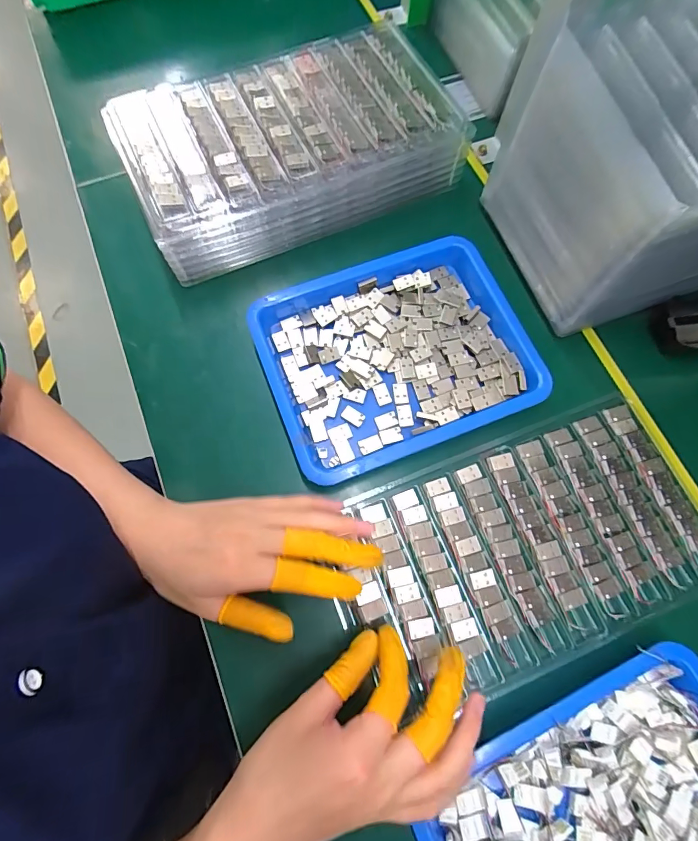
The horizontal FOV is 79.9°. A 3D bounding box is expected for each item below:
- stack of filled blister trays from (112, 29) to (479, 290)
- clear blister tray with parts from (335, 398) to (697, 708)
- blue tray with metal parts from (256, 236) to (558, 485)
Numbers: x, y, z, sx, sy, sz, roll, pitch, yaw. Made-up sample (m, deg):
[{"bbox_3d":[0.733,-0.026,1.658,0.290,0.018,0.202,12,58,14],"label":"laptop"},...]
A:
[{"bbox_3d":[-0.053,-0.261,0.399,0.298,0.074,0.172,-21,74,-4],"label":"stack of filled blister trays"},{"bbox_3d":[0.137,0.095,0.320,0.271,0.018,0.159,-21,74,-4],"label":"clear blister tray with parts"},{"bbox_3d":[0.043,-0.058,0.357,0.218,0.028,0.172,-21,74,-4],"label":"blue tray with metal parts"}]

